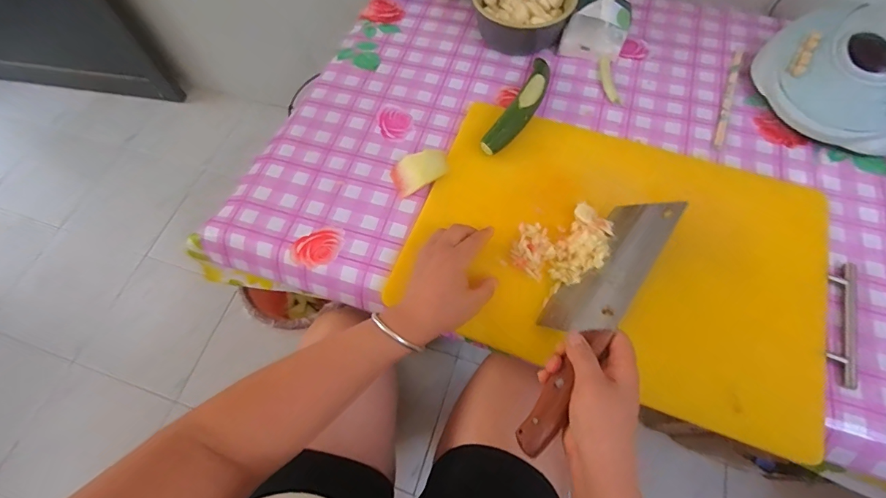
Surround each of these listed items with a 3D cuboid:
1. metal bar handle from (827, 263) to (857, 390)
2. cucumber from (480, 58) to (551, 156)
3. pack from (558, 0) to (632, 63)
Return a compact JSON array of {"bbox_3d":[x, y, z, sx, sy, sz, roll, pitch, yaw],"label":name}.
[{"bbox_3d":[0.442,0.080,0.468,0.027,0.014,0.145,19,66,12],"label":"metal bar handle"},{"bbox_3d":[0.116,-0.209,0.606,0.046,0.045,0.206,26,67,14],"label":"cucumber"},{"bbox_3d":[0.240,-0.363,0.630,0.089,0.130,0.102,18,66,11],"label":"pack"}]

